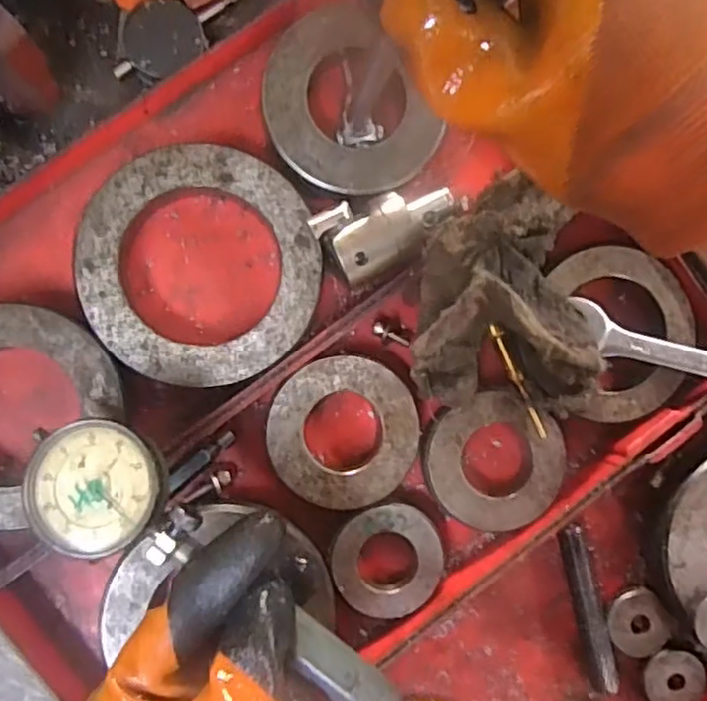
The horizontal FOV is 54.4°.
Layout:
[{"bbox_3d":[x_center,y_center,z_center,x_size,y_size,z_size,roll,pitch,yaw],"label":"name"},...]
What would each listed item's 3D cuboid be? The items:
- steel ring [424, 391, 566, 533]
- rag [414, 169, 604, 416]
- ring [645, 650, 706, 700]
[{"bbox_3d":[0.076,0.059,0.370,0.072,0.011,0.070,0,90,-5],"label":"steel ring"},{"bbox_3d":[0.081,-0.027,0.346,0.092,0.031,0.109,2,90,-5],"label":"rag"},{"bbox_3d":[0.182,0.188,0.386,0.033,0.004,0.034,-9,91,-5],"label":"ring"}]

